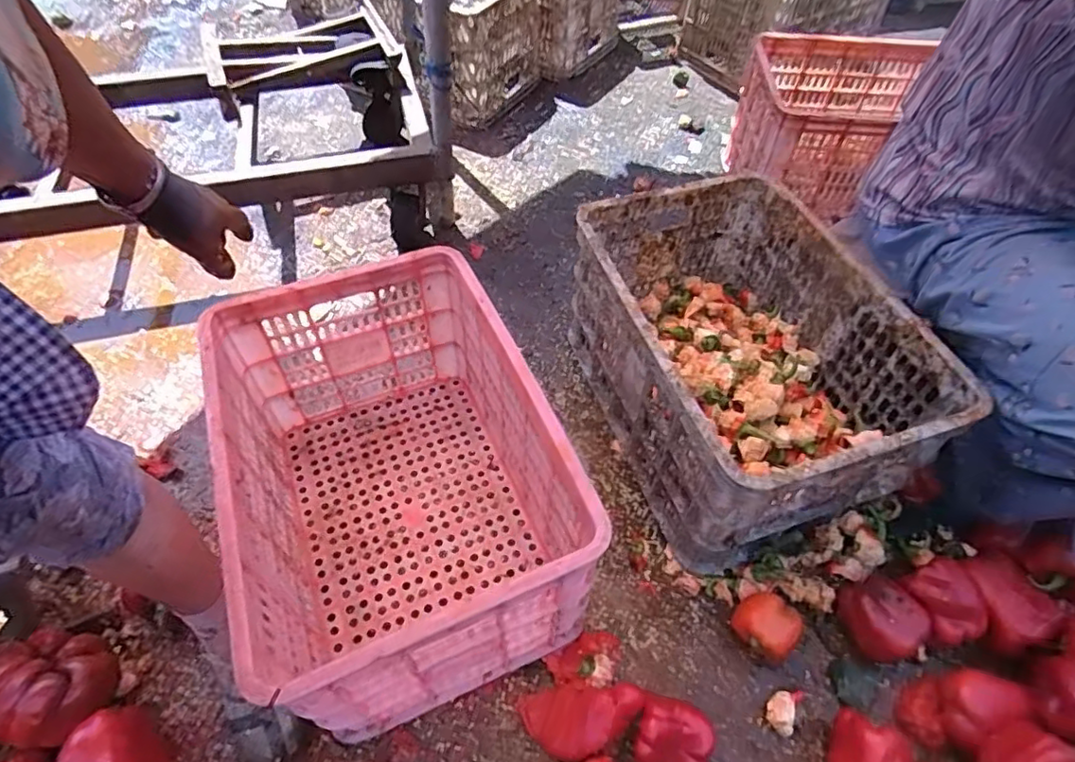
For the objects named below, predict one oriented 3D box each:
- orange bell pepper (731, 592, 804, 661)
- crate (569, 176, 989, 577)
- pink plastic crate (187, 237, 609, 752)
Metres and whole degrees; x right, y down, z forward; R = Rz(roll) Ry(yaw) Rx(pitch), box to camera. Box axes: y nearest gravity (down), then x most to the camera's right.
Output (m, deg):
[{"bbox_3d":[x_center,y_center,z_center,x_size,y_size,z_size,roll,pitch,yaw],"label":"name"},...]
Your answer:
[{"bbox_3d":[0.299,0.319,0.764,0.072,0.061,0.077,-35,61,-25],"label":"orange bell pepper"},{"bbox_3d":[0.295,-0.037,0.900,0.349,0.267,0.526,-14,55,-12],"label":"crate"},{"bbox_3d":[-0.180,0.117,0.767,0.360,0.289,0.519,-17,55,-13],"label":"pink plastic crate"}]

